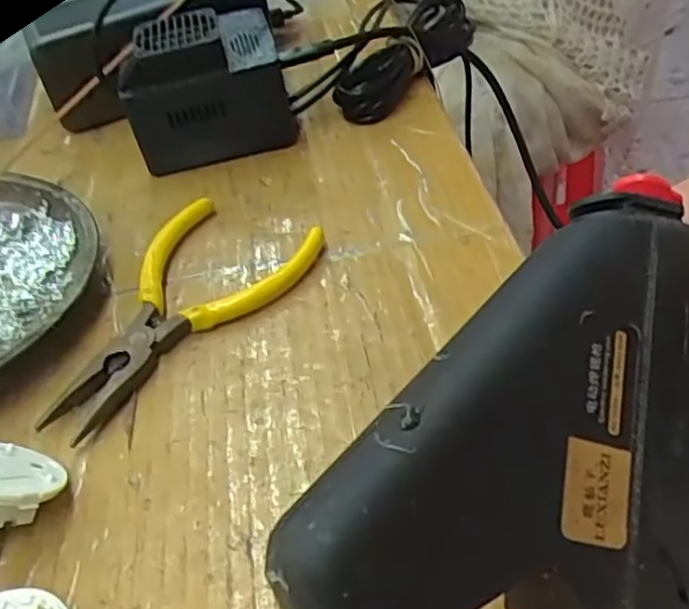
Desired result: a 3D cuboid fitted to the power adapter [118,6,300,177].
[{"bbox_3d":[-0.068,-0.112,0.342,0.079,0.060,0.067,-13,44,-7],"label":"power adapter"}]

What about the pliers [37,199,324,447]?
[{"bbox_3d":[-0.069,-0.002,0.265,0.063,0.011,0.125,28,53,32],"label":"pliers"}]

